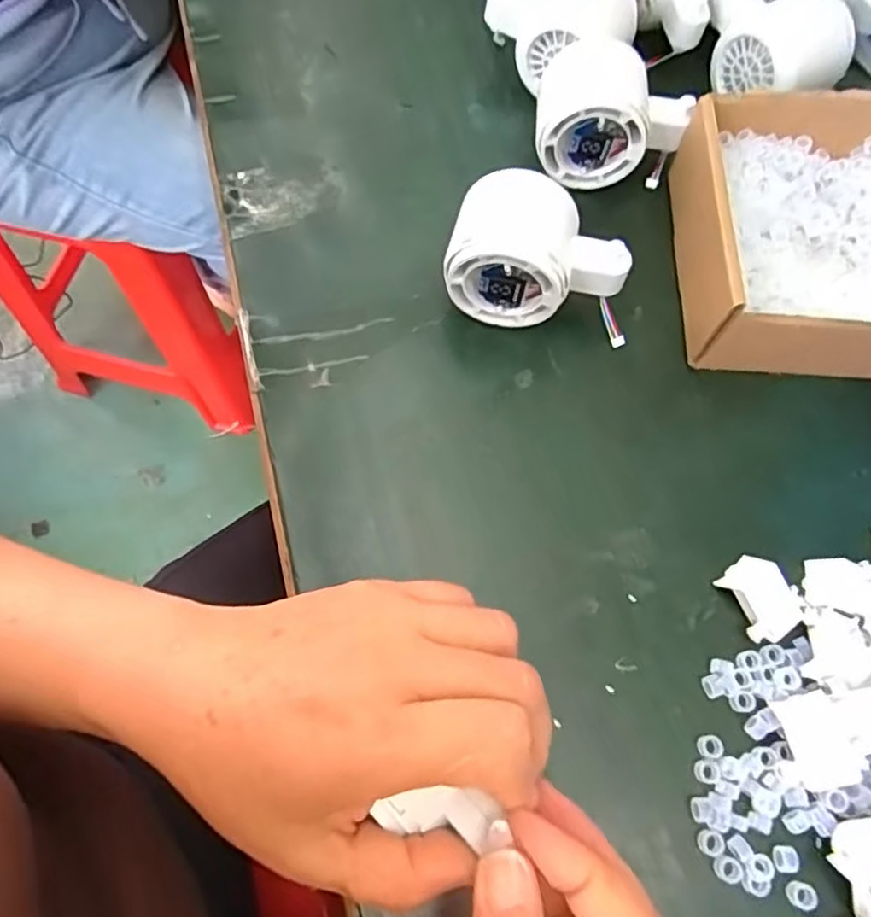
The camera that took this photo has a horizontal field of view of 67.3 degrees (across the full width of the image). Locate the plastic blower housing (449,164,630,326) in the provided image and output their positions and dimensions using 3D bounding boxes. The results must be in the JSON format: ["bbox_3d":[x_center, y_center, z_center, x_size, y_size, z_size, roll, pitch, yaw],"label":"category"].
[{"bbox_3d":[0.050,-0.099,0.317,0.081,0.060,0.050,10,69,3],"label":"plastic blower housing"}]

